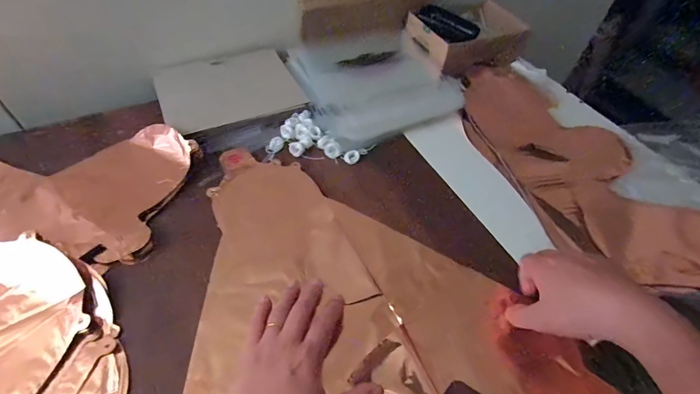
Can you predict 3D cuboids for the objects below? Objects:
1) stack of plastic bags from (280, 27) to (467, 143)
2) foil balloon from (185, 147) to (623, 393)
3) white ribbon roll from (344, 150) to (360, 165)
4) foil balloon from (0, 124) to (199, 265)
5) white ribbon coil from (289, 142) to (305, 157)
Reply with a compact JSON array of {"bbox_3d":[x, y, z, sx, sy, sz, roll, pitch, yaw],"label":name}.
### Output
[{"bbox_3d":[0.041,-0.184,0.585,0.229,0.026,0.195,-21,73,-15],"label":"stack of plastic bags"},{"bbox_3d":[-0.001,0.096,0.385,0.349,0.035,0.415,-19,56,-19],"label":"foil balloon"},{"bbox_3d":[0.003,-0.055,0.506,0.024,0.006,0.021,-35,63,-28],"label":"white ribbon roll"},{"bbox_3d":[-0.413,-0.014,0.419,0.421,0.024,0.178,2,52,-4],"label":"foil balloon"},{"bbox_3d":[-0.073,-0.065,0.502,0.021,0.010,0.018,-9,54,-12],"label":"white ribbon coil"}]

